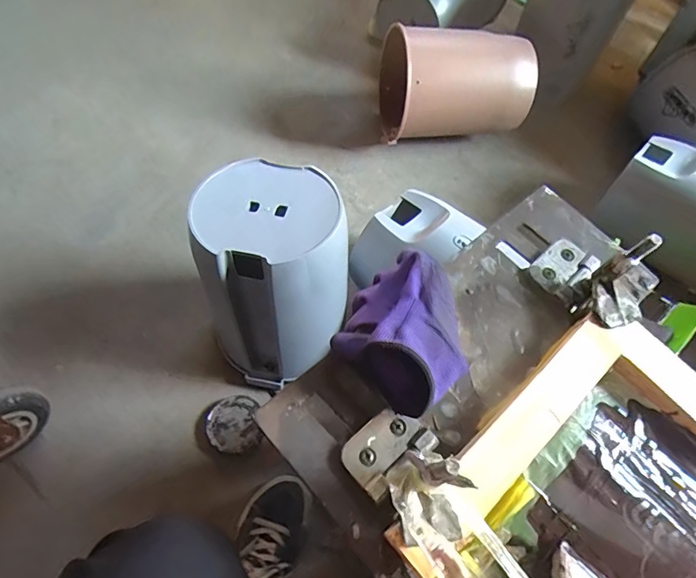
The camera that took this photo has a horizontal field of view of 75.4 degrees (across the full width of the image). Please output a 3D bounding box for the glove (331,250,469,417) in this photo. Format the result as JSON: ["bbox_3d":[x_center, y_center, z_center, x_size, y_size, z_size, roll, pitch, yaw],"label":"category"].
[{"bbox_3d":[0.050,0.024,0.346,0.112,0.061,0.106,-40,69,-22],"label":"glove"}]

